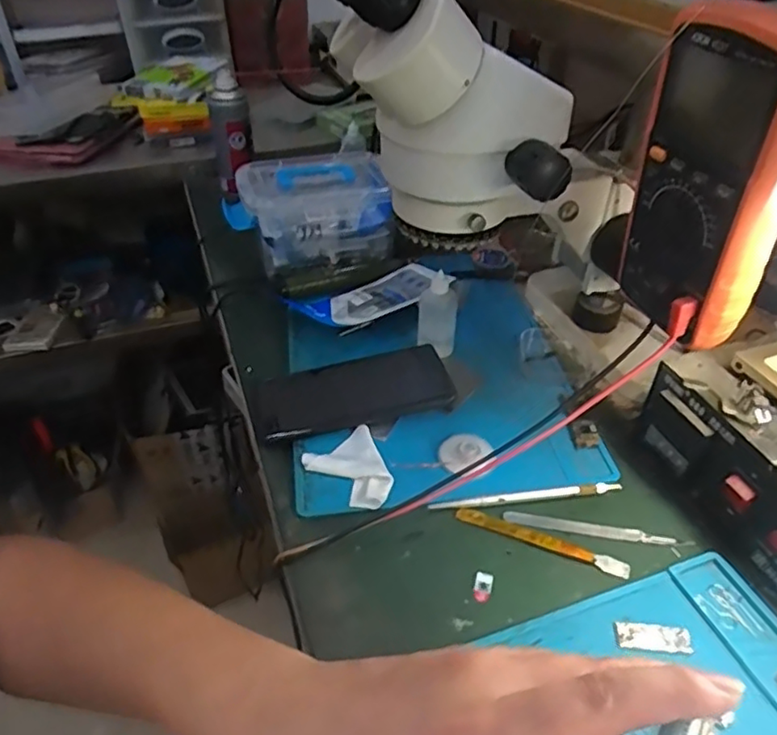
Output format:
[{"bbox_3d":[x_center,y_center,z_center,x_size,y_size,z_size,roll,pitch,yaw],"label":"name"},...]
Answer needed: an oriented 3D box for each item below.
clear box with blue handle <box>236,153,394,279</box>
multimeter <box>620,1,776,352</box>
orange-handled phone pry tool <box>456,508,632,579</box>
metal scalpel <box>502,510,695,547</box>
[{"bbox_3d":[-0.086,-0.182,0.706,0.161,0.088,0.133,-10,40,-12],"label":"clear box with blue handle"},{"bbox_3d":[0.183,-0.102,0.344,0.049,0.170,0.087,-11,41,-13],"label":"multimeter"},{"bbox_3d":[0.107,0.121,0.428,0.121,0.004,0.013,15,42,18],"label":"orange-handled phone pry tool"},{"bbox_3d":[0.149,0.116,0.437,0.128,0.004,0.010,7,40,9],"label":"metal scalpel"}]

